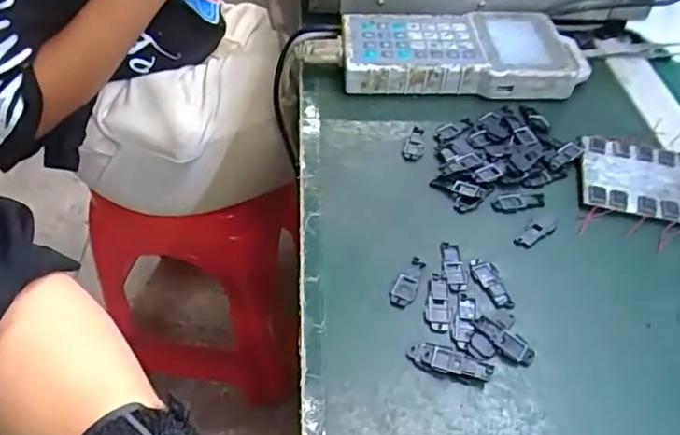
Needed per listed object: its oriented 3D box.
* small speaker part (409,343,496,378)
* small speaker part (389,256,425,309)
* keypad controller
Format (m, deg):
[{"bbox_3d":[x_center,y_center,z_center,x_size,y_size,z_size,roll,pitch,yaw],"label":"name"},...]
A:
[{"bbox_3d":[0.065,0.084,0.338,0.048,0.004,0.015,16,48,12],"label":"small speaker part"},{"bbox_3d":[0.044,0.041,0.375,0.015,0.004,0.039,21,50,16],"label":"small speaker part"},{"bbox_3d":[0.116,-0.159,0.544,0.226,0.032,0.109,1,47,-2],"label":"keypad controller"}]

